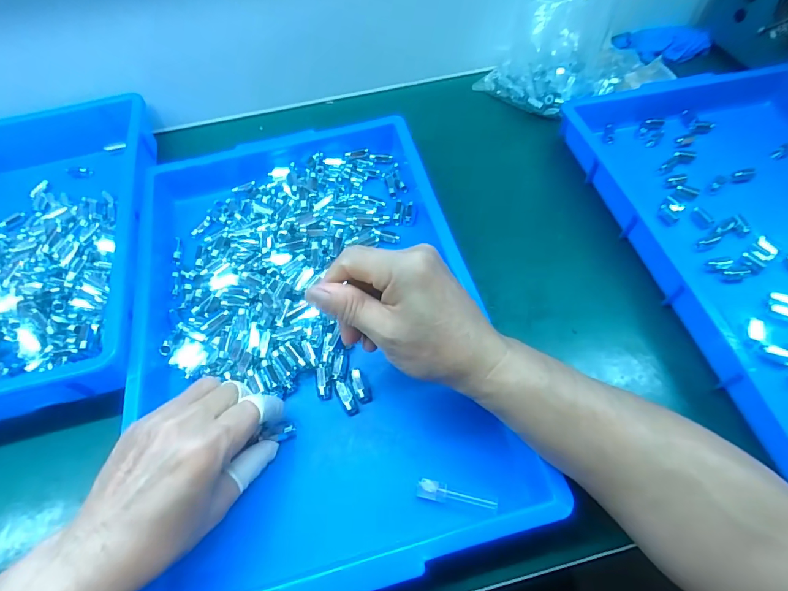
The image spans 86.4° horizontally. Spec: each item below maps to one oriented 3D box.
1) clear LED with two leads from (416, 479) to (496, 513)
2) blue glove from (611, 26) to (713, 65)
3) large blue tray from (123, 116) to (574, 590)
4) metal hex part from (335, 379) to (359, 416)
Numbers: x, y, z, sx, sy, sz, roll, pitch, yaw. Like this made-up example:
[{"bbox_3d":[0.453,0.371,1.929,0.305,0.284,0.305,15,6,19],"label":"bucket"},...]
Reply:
[{"bbox_3d":[0.045,0.143,0.298,0.057,0.010,0.013,10,59,8],"label":"clear LED with two leads"},{"bbox_3d":[0.376,-0.351,0.590,0.125,0.023,0.054,-7,58,-2],"label":"blue glove"},{"bbox_3d":[-0.070,0.005,0.373,0.291,0.056,0.426,-15,61,-5],"label":"large blue tray"},{"bbox_3d":[-0.039,0.084,0.345,0.011,0.012,0.030,-29,64,-12],"label":"metal hex part"}]

